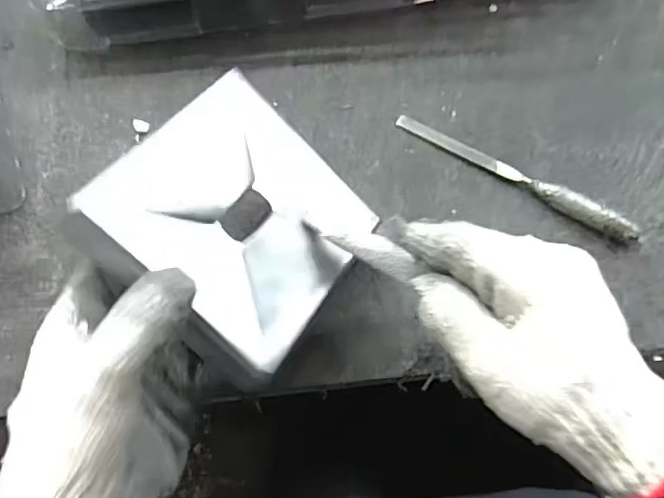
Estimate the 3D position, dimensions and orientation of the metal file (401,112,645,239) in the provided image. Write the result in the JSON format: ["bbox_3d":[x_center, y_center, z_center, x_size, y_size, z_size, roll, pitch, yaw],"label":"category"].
[{"bbox_3d":[0.122,-0.050,0.398,0.173,0.019,0.015,30,73,11],"label":"metal file"}]

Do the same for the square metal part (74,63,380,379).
[{"bbox_3d":[-0.050,-0.015,0.324,0.127,0.020,0.131,45,58,-9],"label":"square metal part"}]

